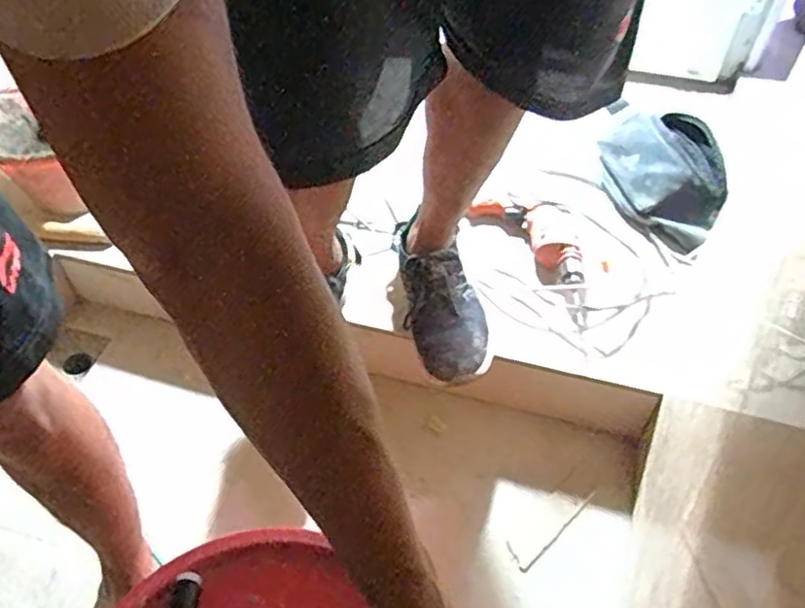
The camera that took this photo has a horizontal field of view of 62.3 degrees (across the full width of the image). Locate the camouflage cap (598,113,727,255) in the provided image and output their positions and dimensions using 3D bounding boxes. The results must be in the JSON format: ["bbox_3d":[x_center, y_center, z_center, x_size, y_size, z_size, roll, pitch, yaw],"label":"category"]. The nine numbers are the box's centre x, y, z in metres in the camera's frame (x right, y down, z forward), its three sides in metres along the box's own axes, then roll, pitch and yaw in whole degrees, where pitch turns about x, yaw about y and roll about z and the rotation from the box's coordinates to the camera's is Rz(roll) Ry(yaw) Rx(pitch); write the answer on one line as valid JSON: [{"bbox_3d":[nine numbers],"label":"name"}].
[{"bbox_3d":[0.448,-0.220,1.133,0.172,0.094,0.277,-22,54,-16],"label":"camouflage cap"}]

